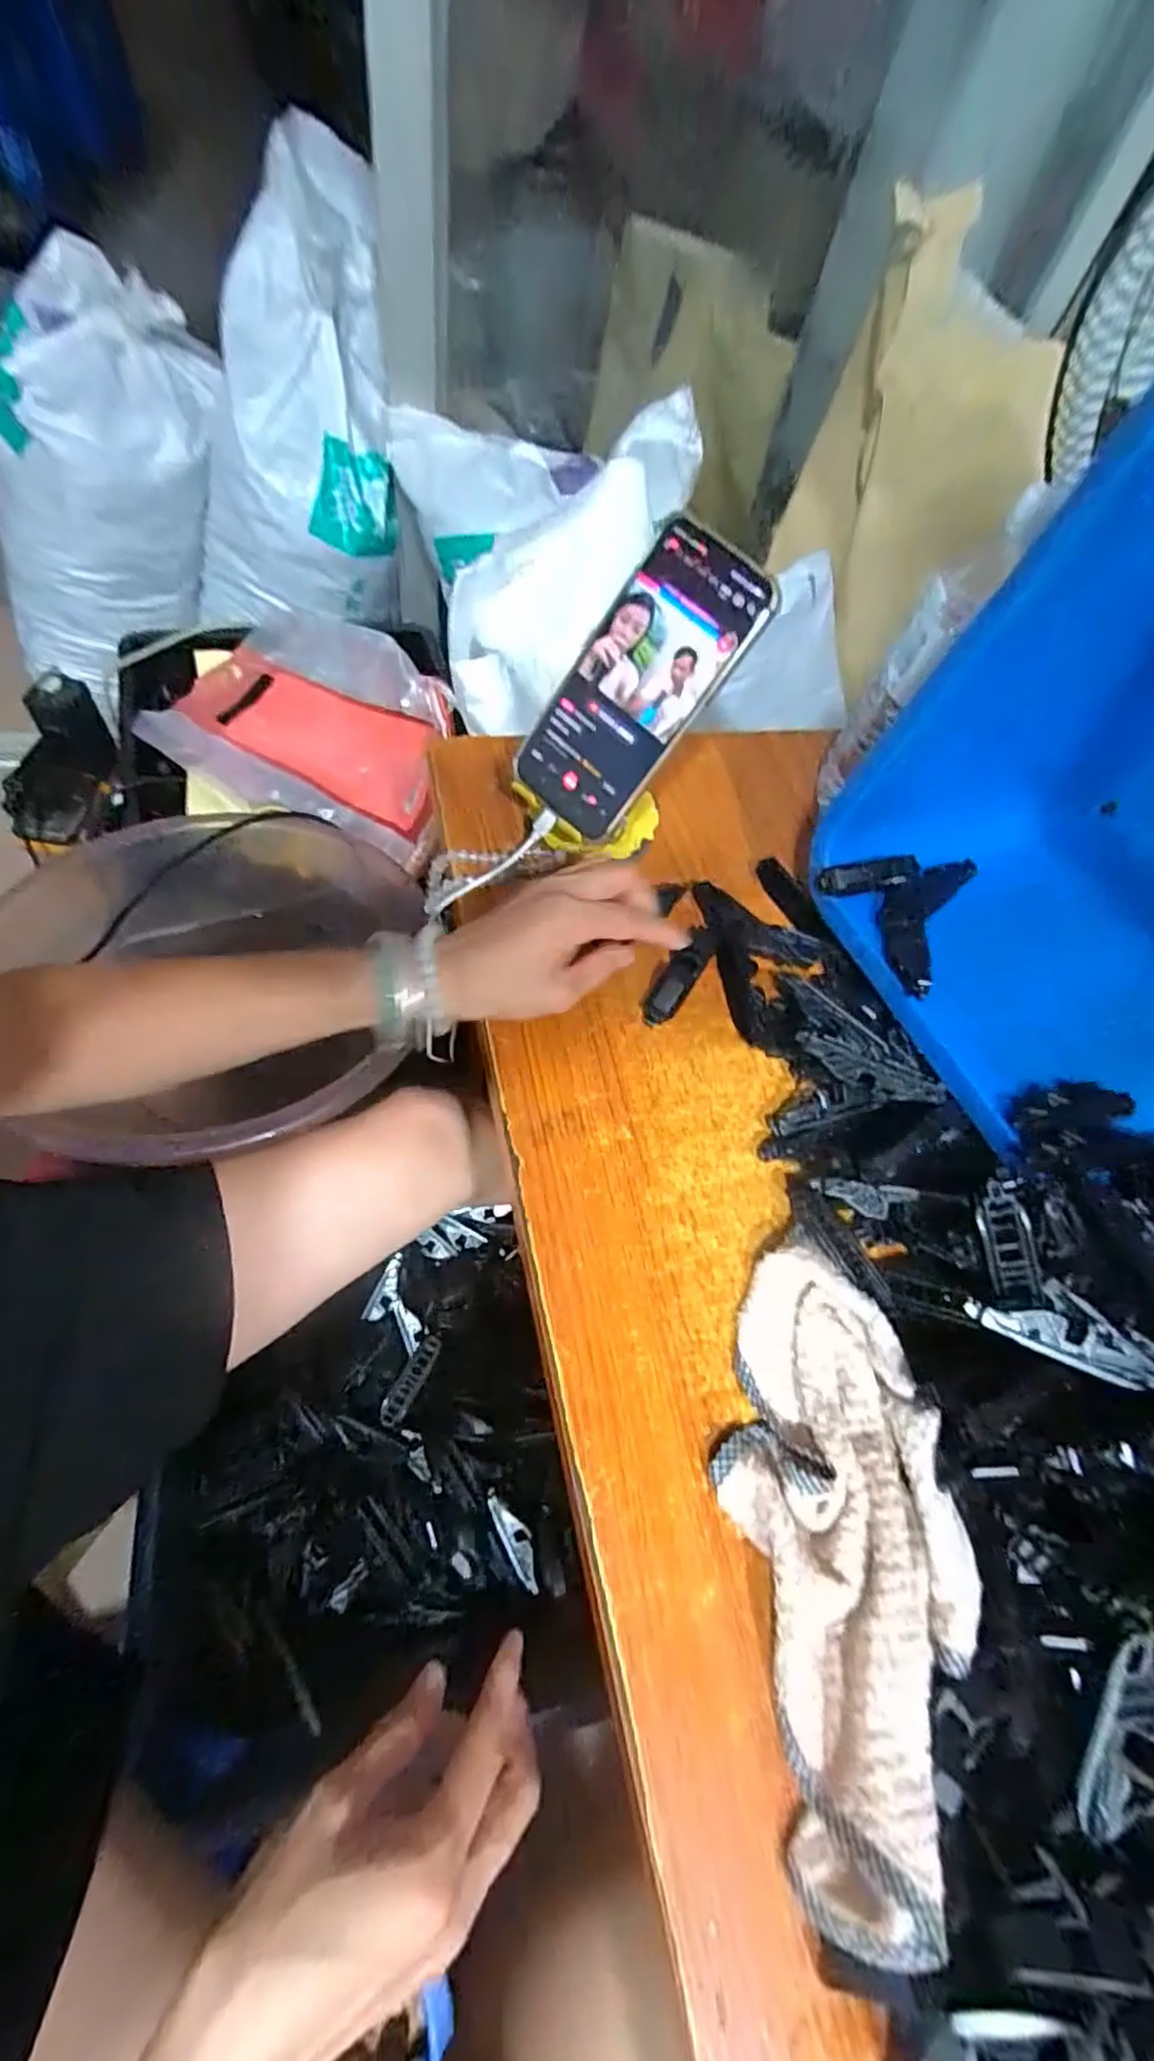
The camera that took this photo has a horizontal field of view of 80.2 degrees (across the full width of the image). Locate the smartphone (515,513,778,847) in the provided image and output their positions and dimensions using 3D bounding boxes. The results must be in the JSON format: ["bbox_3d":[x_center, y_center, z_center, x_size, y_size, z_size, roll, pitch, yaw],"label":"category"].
[{"bbox_3d":[0.033,-0.200,0.401,0.082,0.168,0.008,46,24,10],"label":"smartphone"}]

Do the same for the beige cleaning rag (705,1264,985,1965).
[{"bbox_3d":[0.112,0.211,0.288,0.090,0.028,0.221,3,62,-9],"label":"beige cleaning rag"}]

